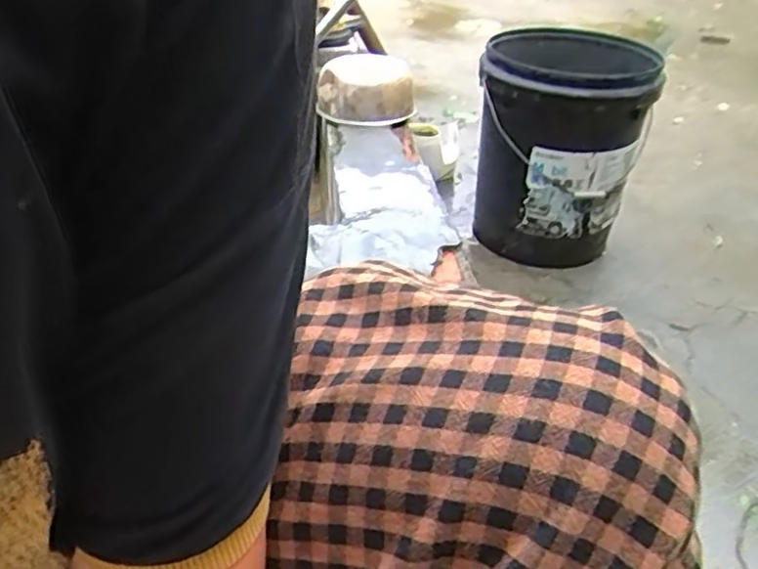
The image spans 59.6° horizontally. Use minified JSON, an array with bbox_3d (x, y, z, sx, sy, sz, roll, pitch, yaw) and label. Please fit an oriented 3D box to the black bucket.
[{"bbox_3d":[0.339,-0.265,1.289,0.298,0.356,0.307,3,32,-2],"label":"black bucket"}]

